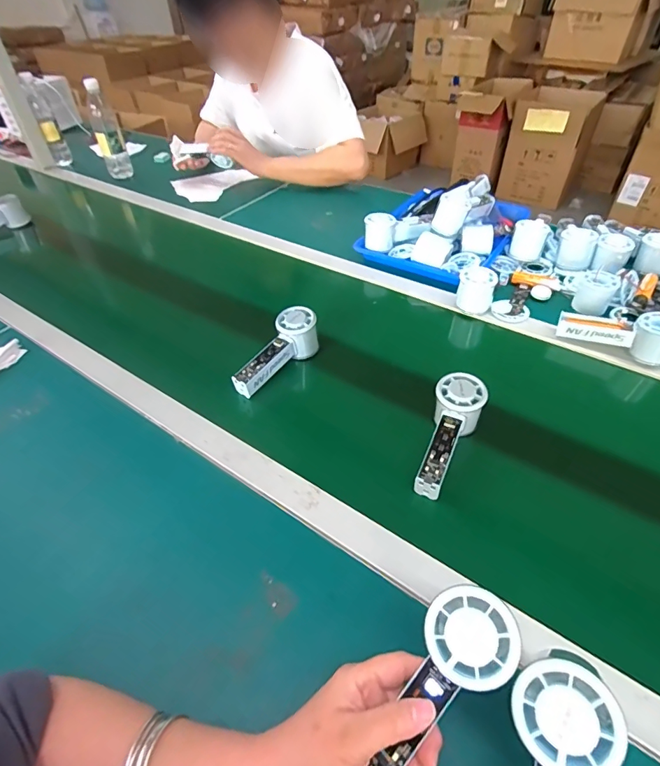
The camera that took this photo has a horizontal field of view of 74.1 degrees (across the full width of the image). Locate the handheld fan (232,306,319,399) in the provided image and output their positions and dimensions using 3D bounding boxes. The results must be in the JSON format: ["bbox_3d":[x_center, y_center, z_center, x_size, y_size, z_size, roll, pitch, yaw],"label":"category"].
[{"bbox_3d":[-0.076,-0.038,0.627,0.047,0.061,0.150,30,67,29],"label":"handheld fan"}]

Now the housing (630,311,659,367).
[{"bbox_3d":[0.457,-0.064,0.614,0.057,0.060,0.048,27,51,26],"label":"housing"}]

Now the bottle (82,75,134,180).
[{"bbox_3d":[-0.597,-0.667,1.174,0.070,0.229,0.064,-16,46,-14],"label":"bottle"}]

